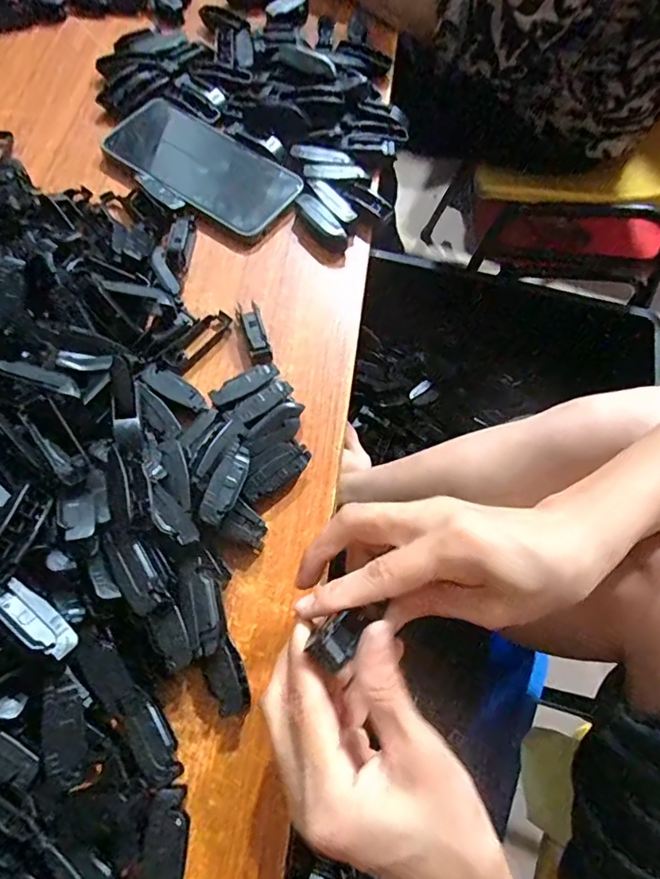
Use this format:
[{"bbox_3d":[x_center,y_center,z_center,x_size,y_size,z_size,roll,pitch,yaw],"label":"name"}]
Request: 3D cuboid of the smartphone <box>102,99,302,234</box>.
[{"bbox_3d":[-0.108,-0.229,0.415,0.167,0.011,0.077,36,70,11],"label":"smartphone"}]

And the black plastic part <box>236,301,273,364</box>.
[{"bbox_3d":[-0.054,-0.077,0.353,0.015,0.014,0.050,-16,69,-10],"label":"black plastic part"}]

